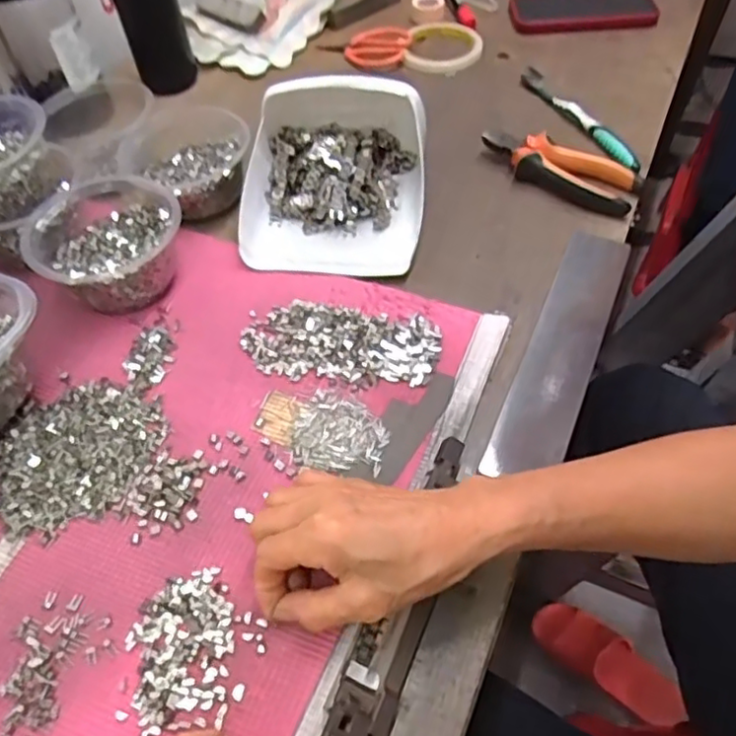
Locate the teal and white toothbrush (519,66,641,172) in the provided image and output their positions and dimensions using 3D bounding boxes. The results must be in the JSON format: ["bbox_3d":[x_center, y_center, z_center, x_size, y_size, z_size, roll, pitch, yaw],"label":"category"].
[{"bbox_3d":[0.209,-0.252,0.648,0.019,0.020,0.186,-20,56,-13],"label":"teal and white toothbrush"}]

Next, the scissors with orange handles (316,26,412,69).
[{"bbox_3d":[-0.004,-0.374,0.753,0.105,0.018,0.060,5,54,4],"label":"scissors with orange handles"}]

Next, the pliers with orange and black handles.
[{"bbox_3d":[0.176,-0.187,0.595,0.146,0.027,0.064,30,60,21],"label":"pliers with orange and black handles"}]

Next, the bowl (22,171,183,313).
[{"bbox_3d":[-0.207,-0.101,0.520,0.114,0.056,0.118,-2,53,3],"label":"bowl"}]

